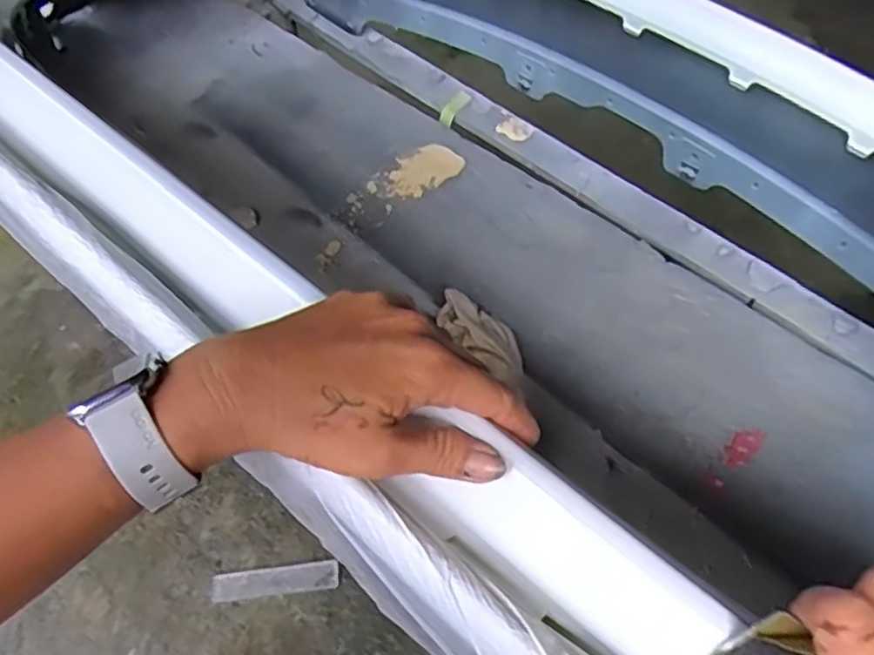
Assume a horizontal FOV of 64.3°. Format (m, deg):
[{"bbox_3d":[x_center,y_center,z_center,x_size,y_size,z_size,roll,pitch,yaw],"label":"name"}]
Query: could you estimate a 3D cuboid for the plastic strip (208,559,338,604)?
[{"bbox_3d":[-0.324,0.509,1.394,0.252,0.012,0.055,-7,65,0],"label":"plastic strip"}]

